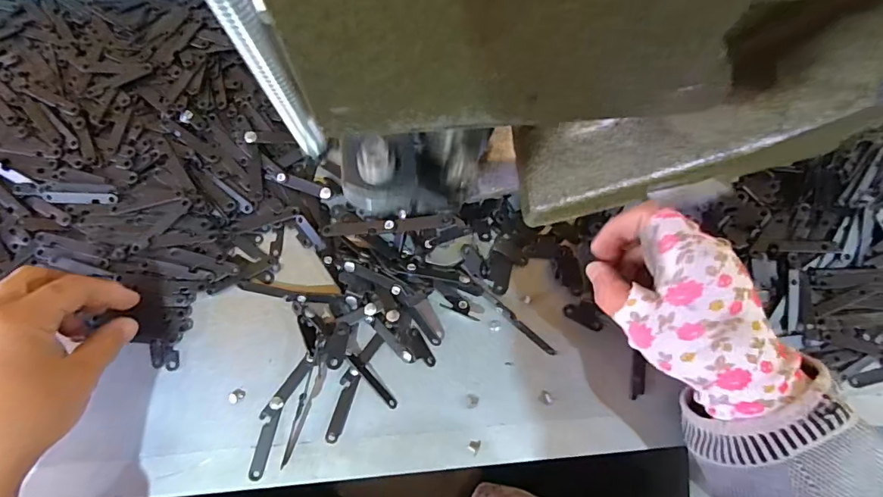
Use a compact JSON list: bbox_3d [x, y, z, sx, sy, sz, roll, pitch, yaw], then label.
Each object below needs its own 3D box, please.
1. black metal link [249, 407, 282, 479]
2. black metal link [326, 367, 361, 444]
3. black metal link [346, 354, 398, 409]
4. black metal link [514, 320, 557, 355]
[{"bbox_3d":[-0.117,0.128,0.308,0.012,0.004,0.044,11,74,2],"label":"black metal link"},{"bbox_3d":[-0.066,0.104,0.313,0.011,0.004,0.049,16,75,3],"label":"black metal link"},{"bbox_3d":[-0.047,0.090,0.317,0.008,0.005,0.045,-43,80,-12],"label":"black metal link"},{"bbox_3d":[0.065,0.062,0.328,0.035,0.004,0.005,39,77,9],"label":"black metal link"}]

